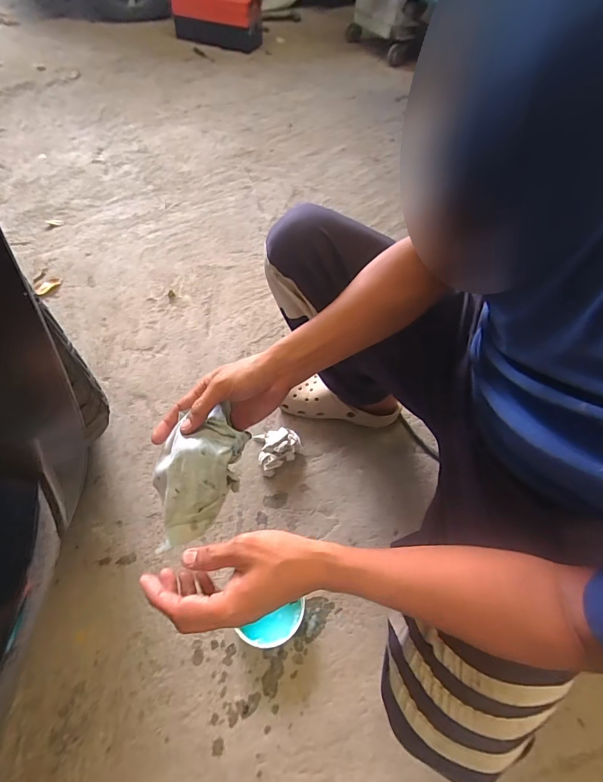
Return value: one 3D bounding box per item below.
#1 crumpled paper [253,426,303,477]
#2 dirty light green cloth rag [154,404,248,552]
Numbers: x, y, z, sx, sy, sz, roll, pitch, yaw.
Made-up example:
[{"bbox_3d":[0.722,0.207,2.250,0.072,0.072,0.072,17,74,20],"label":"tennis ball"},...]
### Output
[{"bbox_3d":[-0.045,0.118,0.798,0.091,0.048,0.090,-10,56,-10],"label":"crumpled paper"},{"bbox_3d":[-0.115,0.090,0.433,0.084,0.059,0.145,13,53,5],"label":"dirty light green cloth rag"}]

